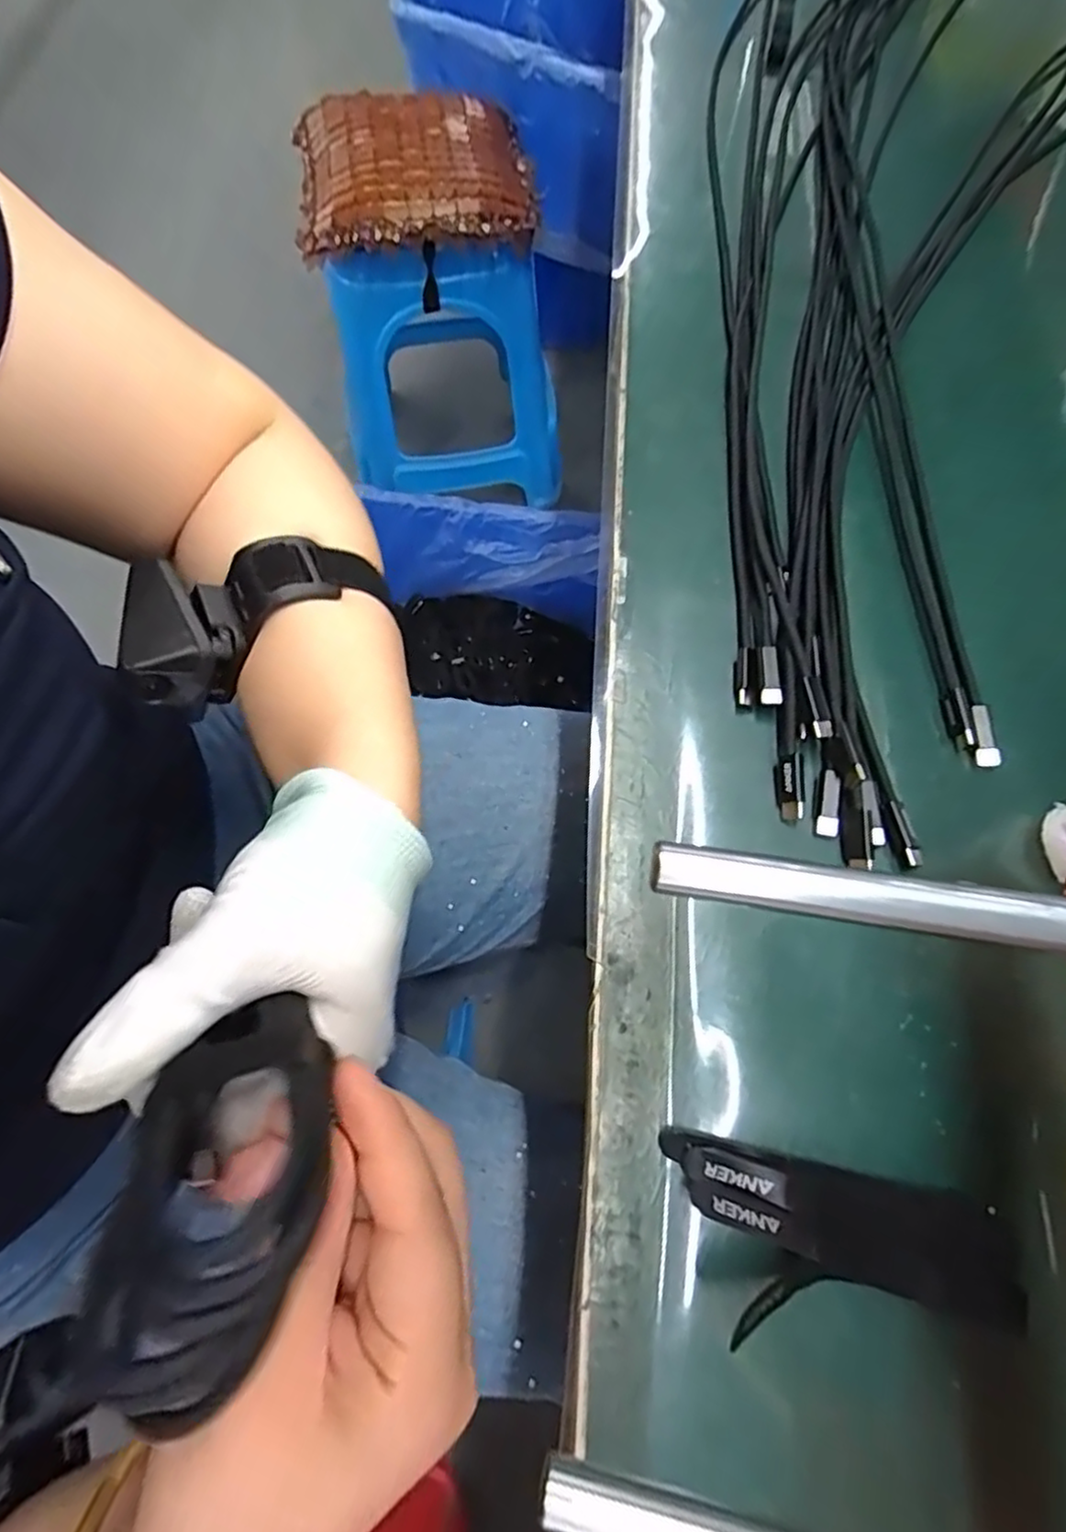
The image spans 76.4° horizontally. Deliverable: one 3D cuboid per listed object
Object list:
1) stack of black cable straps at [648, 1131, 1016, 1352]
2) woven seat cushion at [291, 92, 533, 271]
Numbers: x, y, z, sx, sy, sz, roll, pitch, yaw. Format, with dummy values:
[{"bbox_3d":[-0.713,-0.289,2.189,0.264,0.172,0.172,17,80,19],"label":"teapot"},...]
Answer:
[{"bbox_3d":[0.094,0.151,0.212,0.105,0.015,0.045,11,69,6],"label":"stack of black cable straps"},{"bbox_3d":[-0.147,-0.741,0.845,0.290,0.069,0.236,-8,69,-2],"label":"woven seat cushion"}]

